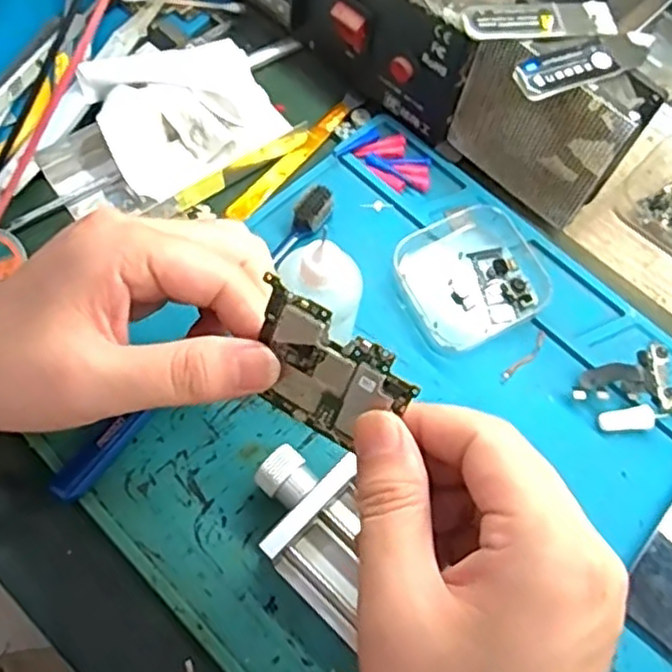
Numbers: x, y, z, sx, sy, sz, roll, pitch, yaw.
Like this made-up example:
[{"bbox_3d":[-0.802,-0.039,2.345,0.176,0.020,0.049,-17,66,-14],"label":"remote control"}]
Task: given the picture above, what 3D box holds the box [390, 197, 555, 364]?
[{"bbox_3d":[0.066,-0.029,0.348,0.068,0.014,0.063,-25,70,-13],"label":"box"}]

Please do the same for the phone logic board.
[{"bbox_3d":[-0.004,0.013,0.234,0.056,0.038,0.004,34,25,11],"label":"phone logic board"}]

